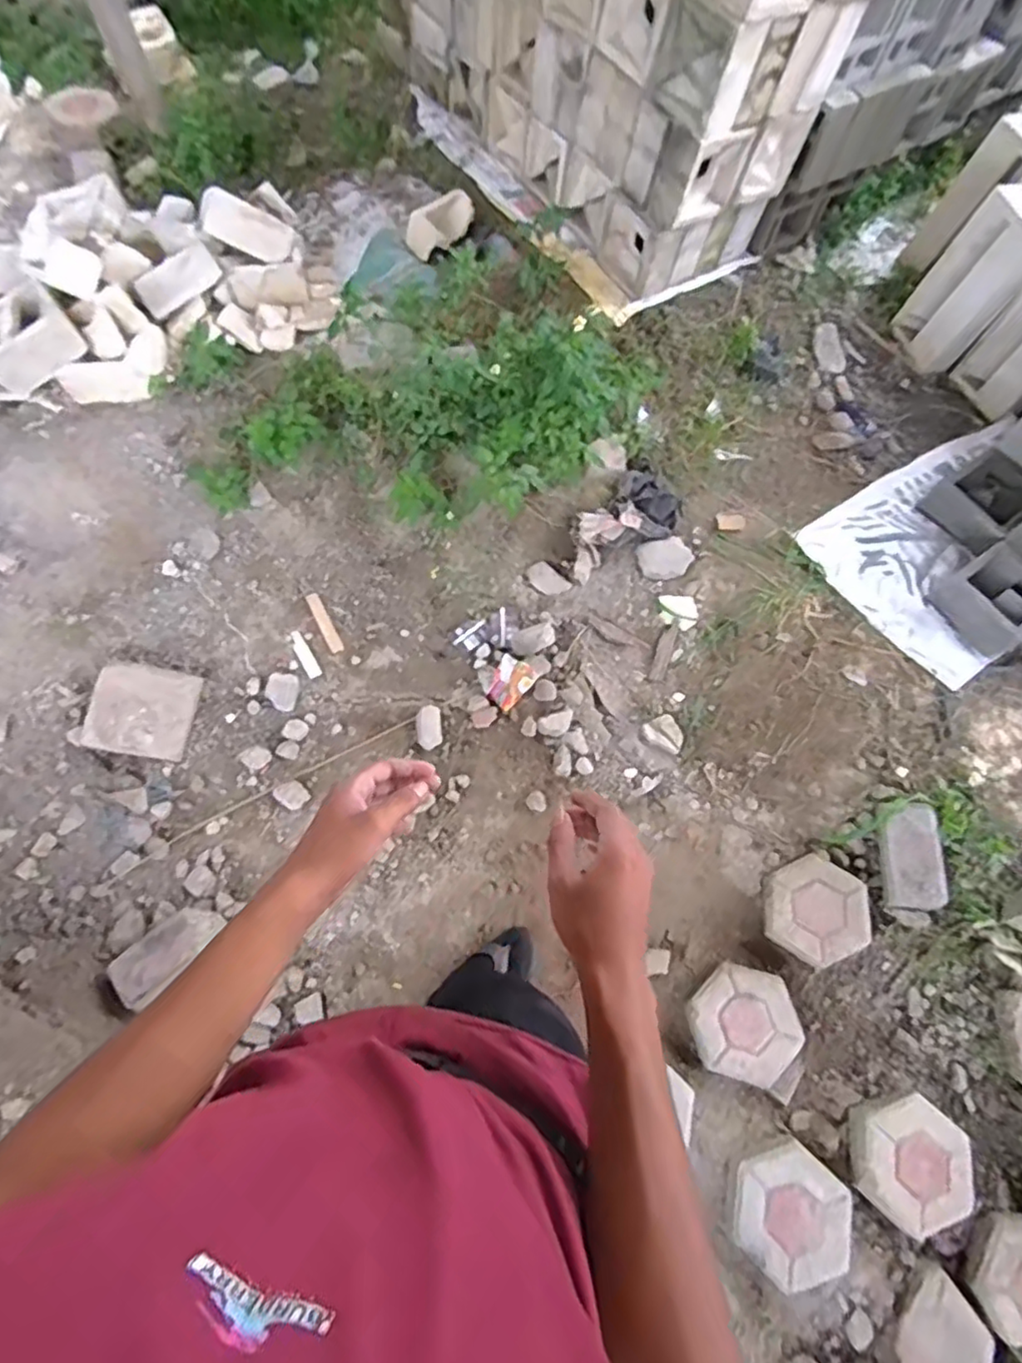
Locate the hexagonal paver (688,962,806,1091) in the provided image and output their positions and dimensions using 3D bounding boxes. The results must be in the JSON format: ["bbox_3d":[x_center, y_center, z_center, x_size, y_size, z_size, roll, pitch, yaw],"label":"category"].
[{"bbox_3d":[0.461,0.679,1.275,0.202,0.044,0.219,-17,68,-8],"label":"hexagonal paver"}]

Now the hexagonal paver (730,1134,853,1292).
[{"bbox_3d":[0.501,0.951,1.153,0.210,0.061,0.204,41,72,15],"label":"hexagonal paver"}]

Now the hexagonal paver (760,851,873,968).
[{"bbox_3d":[0.632,0.474,1.341,0.211,0.057,0.193,-25,69,-11],"label":"hexagonal paver"}]

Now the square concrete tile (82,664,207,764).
[{"bbox_3d":[-0.821,0.065,1.441,0.208,0.071,0.197,12,83,-19],"label":"square concrete tile"}]

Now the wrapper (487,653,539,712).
[{"bbox_3d":[-0.003,0.004,1.558,0.091,0.080,0.109,33,70,12],"label":"wrapper"}]

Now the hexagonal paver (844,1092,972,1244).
[{"bbox_3d":[0.731,0.875,1.179,0.213,0.068,0.203,42,72,15],"label":"hexagonal paver"}]

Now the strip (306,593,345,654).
[{"bbox_3d":[-0.464,-0.144,1.611,0.034,0.009,0.157,-27,87,-6],"label":"strip"}]

